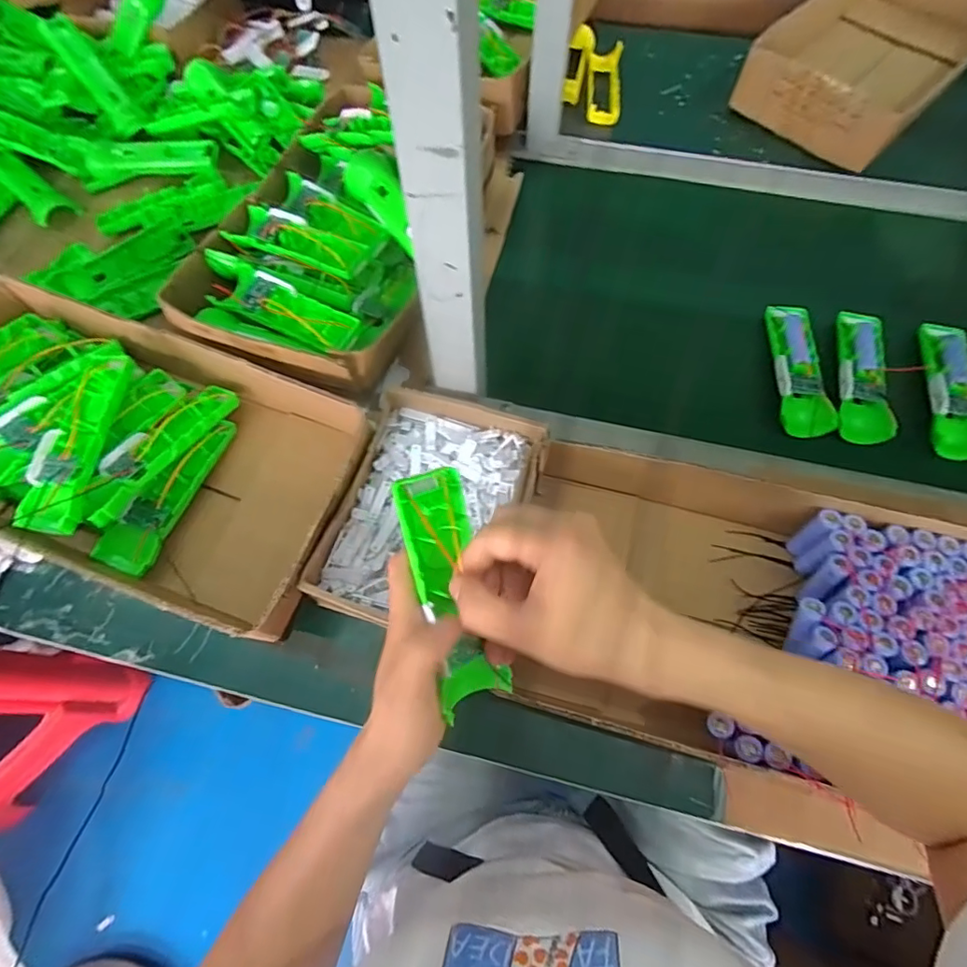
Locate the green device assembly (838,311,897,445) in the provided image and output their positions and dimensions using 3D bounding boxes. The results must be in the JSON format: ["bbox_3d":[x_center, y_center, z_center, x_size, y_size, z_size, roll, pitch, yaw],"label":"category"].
[{"bbox_3d":[0.403,-0.117,0.559,0.047,0.022,0.162,11,68,7],"label":"green device assembly"}]

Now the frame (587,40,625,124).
[{"bbox_3d":[0.177,-0.587,0.774,0.048,0.019,0.161,6,68,2],"label":"frame"}]

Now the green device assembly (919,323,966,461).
[{"bbox_3d":[0.486,-0.100,0.545,0.041,0.022,0.163,10,68,7],"label":"green device assembly"}]

